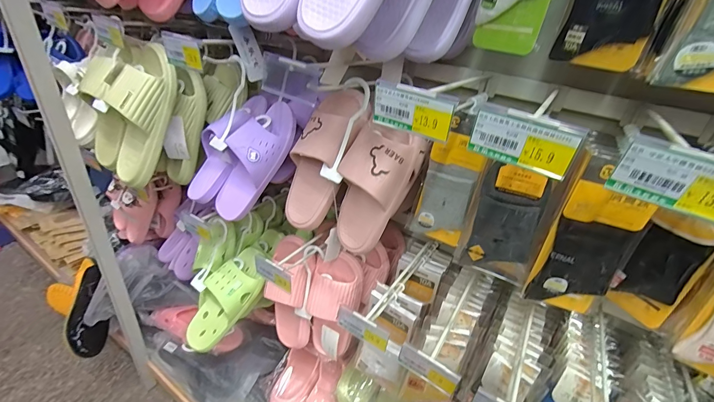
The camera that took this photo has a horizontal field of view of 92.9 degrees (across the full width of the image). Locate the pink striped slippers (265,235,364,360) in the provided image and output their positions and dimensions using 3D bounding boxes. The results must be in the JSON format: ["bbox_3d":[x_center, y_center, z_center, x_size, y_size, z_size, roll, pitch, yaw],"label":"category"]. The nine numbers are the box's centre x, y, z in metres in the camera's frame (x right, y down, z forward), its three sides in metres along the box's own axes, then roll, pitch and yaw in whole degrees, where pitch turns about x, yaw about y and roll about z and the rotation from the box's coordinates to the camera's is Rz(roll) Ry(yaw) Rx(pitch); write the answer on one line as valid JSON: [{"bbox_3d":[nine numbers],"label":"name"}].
[{"bbox_3d":[-0.089,0.203,0.722,0.185,0.237,0.089,14,30,11],"label":"pink striped slippers"}]

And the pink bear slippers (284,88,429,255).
[{"bbox_3d":[-0.005,-0.050,0.575,0.213,0.218,0.113,16,30,16],"label":"pink bear slippers"}]

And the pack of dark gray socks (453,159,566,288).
[{"bbox_3d":[0.223,0.036,0.509,0.104,0.182,0.027,18,28,14],"label":"pack of dark gray socks"}]

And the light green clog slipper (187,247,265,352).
[{"bbox_3d":[-0.291,0.216,0.759,0.105,0.230,0.085,39,1,1],"label":"light green clog slipper"}]

